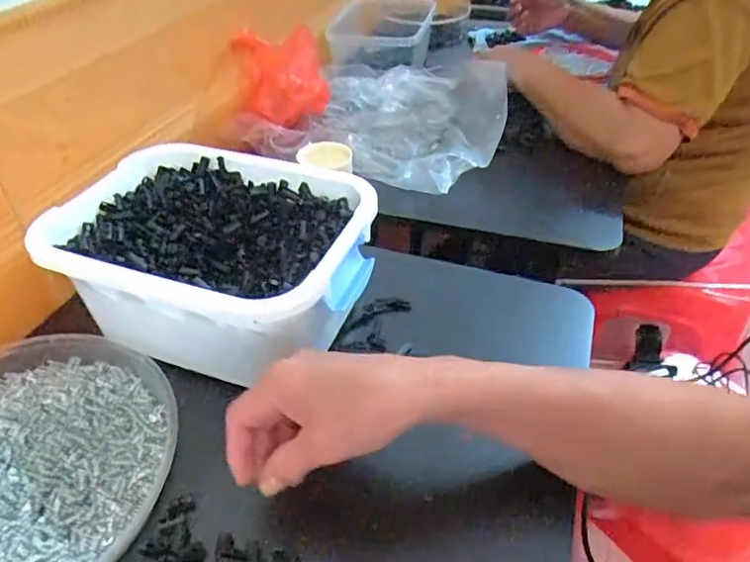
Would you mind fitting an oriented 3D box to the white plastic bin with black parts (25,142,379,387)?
[{"bbox_3d":[-0.134,-0.020,0.487,0.250,0.101,0.181,12,43,13],"label":"white plastic bin with black parts"}]

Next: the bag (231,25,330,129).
[{"bbox_3d":[-0.112,-0.268,0.731,0.039,0.119,0.131,30,49,30],"label":"bag"}]

